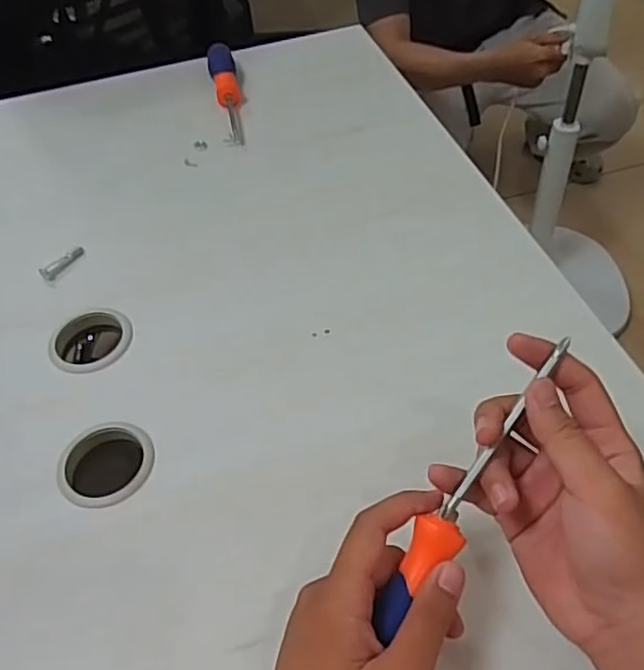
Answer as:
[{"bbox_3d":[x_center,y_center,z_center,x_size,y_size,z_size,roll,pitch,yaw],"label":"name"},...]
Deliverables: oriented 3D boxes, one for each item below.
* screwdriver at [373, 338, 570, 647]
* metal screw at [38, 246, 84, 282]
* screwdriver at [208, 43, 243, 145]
[{"bbox_3d":[0.080,0.078,0.357,0.024,0.023,0.180,32,84,27],"label":"screwdriver"},{"bbox_3d":[-0.232,-0.065,0.603,0.013,0.007,0.044,31,58,26],"label":"metal screw"},{"bbox_3d":[-0.105,-0.273,0.752,0.029,0.033,0.164,-11,50,-5],"label":"screwdriver"}]

